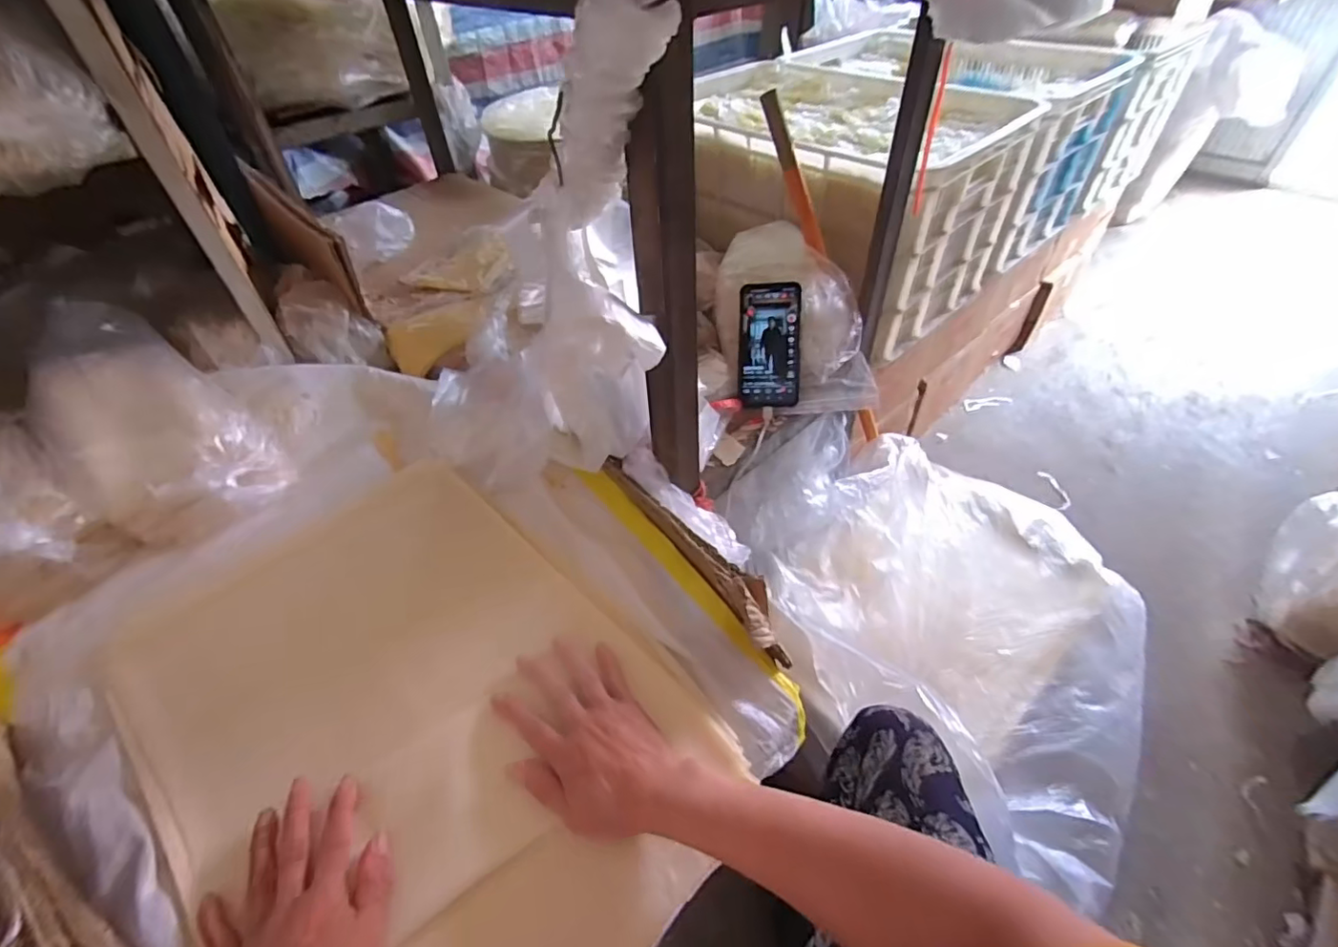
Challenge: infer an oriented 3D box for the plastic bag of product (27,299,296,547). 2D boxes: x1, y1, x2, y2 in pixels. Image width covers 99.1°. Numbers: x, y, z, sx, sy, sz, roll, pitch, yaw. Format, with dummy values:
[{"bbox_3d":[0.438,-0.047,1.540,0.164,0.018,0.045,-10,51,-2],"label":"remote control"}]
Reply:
[{"bbox_3d":[-0.561,-0.058,0.602,0.275,0.140,0.148,27,53,25],"label":"plastic bag of product"}]

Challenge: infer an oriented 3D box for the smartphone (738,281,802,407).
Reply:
[{"bbox_3d":[0.126,-0.160,0.707,0.075,0.016,0.153,0,87,3],"label":"smartphone"}]

